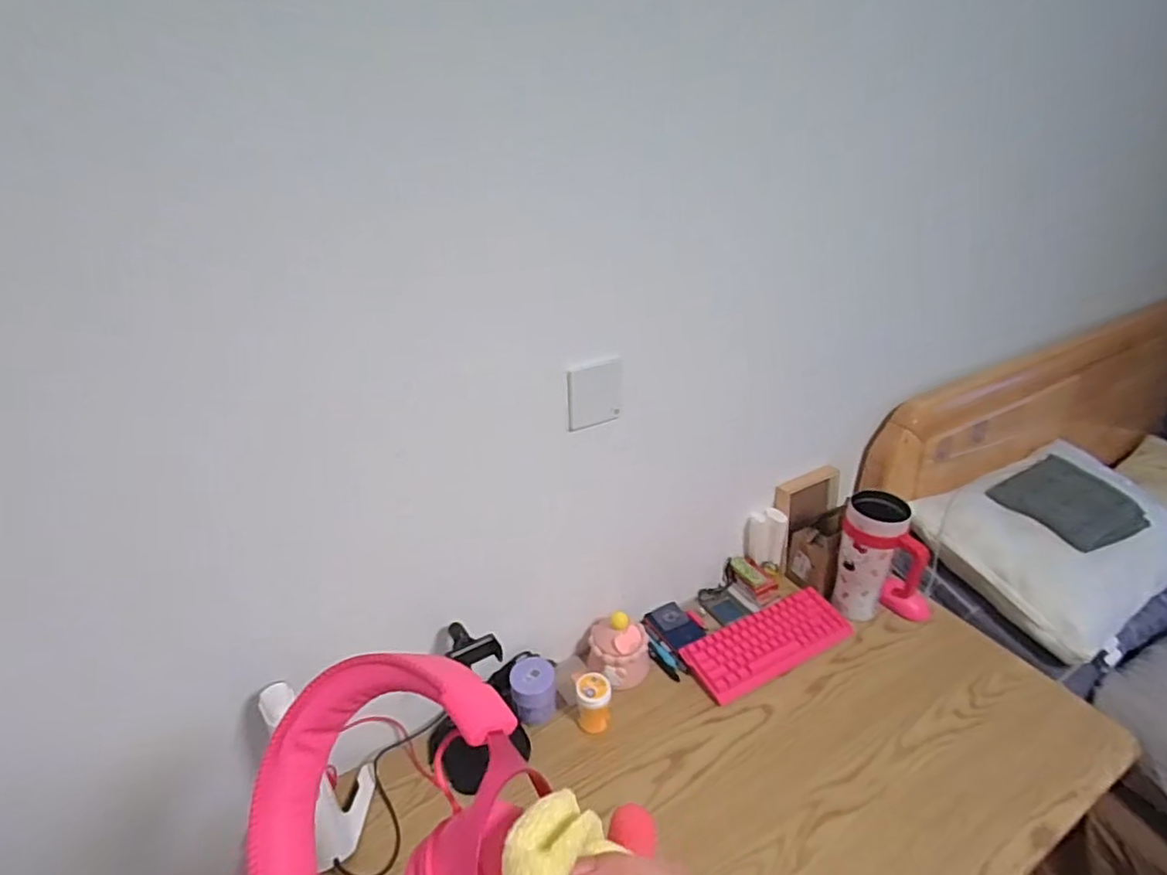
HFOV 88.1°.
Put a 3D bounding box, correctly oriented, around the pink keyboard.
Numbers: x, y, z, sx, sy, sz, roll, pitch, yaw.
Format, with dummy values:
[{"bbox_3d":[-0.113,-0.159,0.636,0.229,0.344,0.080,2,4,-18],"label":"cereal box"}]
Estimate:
[{"bbox_3d":[0.322,0.348,1.044,0.295,0.034,0.111,-16,32,-23],"label":"pink keyboard"}]

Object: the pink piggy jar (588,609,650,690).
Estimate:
[{"bbox_3d":[0.059,0.337,0.991,0.098,0.116,0.100,-2,29,1],"label":"pink piggy jar"}]

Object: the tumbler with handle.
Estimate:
[{"bbox_3d":[0.518,0.216,1.057,0.138,0.228,0.082,9,31,20],"label":"tumbler with handle"}]

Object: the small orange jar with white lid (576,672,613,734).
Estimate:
[{"bbox_3d":[0.015,0.404,0.920,0.057,0.080,0.052,-3,29,-1],"label":"small orange jar with white lid"}]

